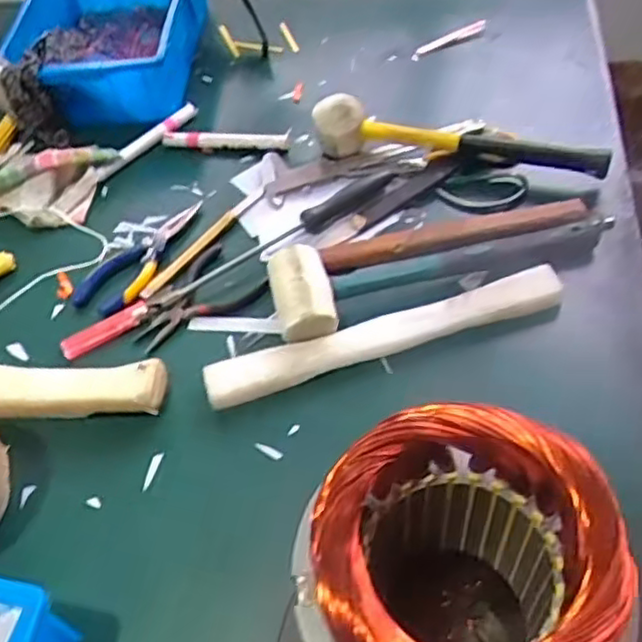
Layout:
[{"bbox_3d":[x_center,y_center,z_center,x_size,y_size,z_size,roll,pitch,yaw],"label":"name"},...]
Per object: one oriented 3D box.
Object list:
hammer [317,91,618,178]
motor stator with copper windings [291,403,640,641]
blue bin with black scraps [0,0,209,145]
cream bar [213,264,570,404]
[{"bbox_3d":[0.136,-0.183,0.675,0.287,0.062,0.044,5,52,12],"label":"hammer"},{"bbox_3d":[0.067,0.145,0.351,0.122,0.180,0.121,23,58,24],"label":"motor stator with copper windings"},{"bbox_3d":[-0.258,-0.347,0.853,0.224,0.105,0.296,-7,51,2],"label":"blue bin with black scraps"},{"bbox_3d":[0.054,0.012,0.561,0.298,0.025,0.032,-17,51,-6],"label":"cream bar"}]

